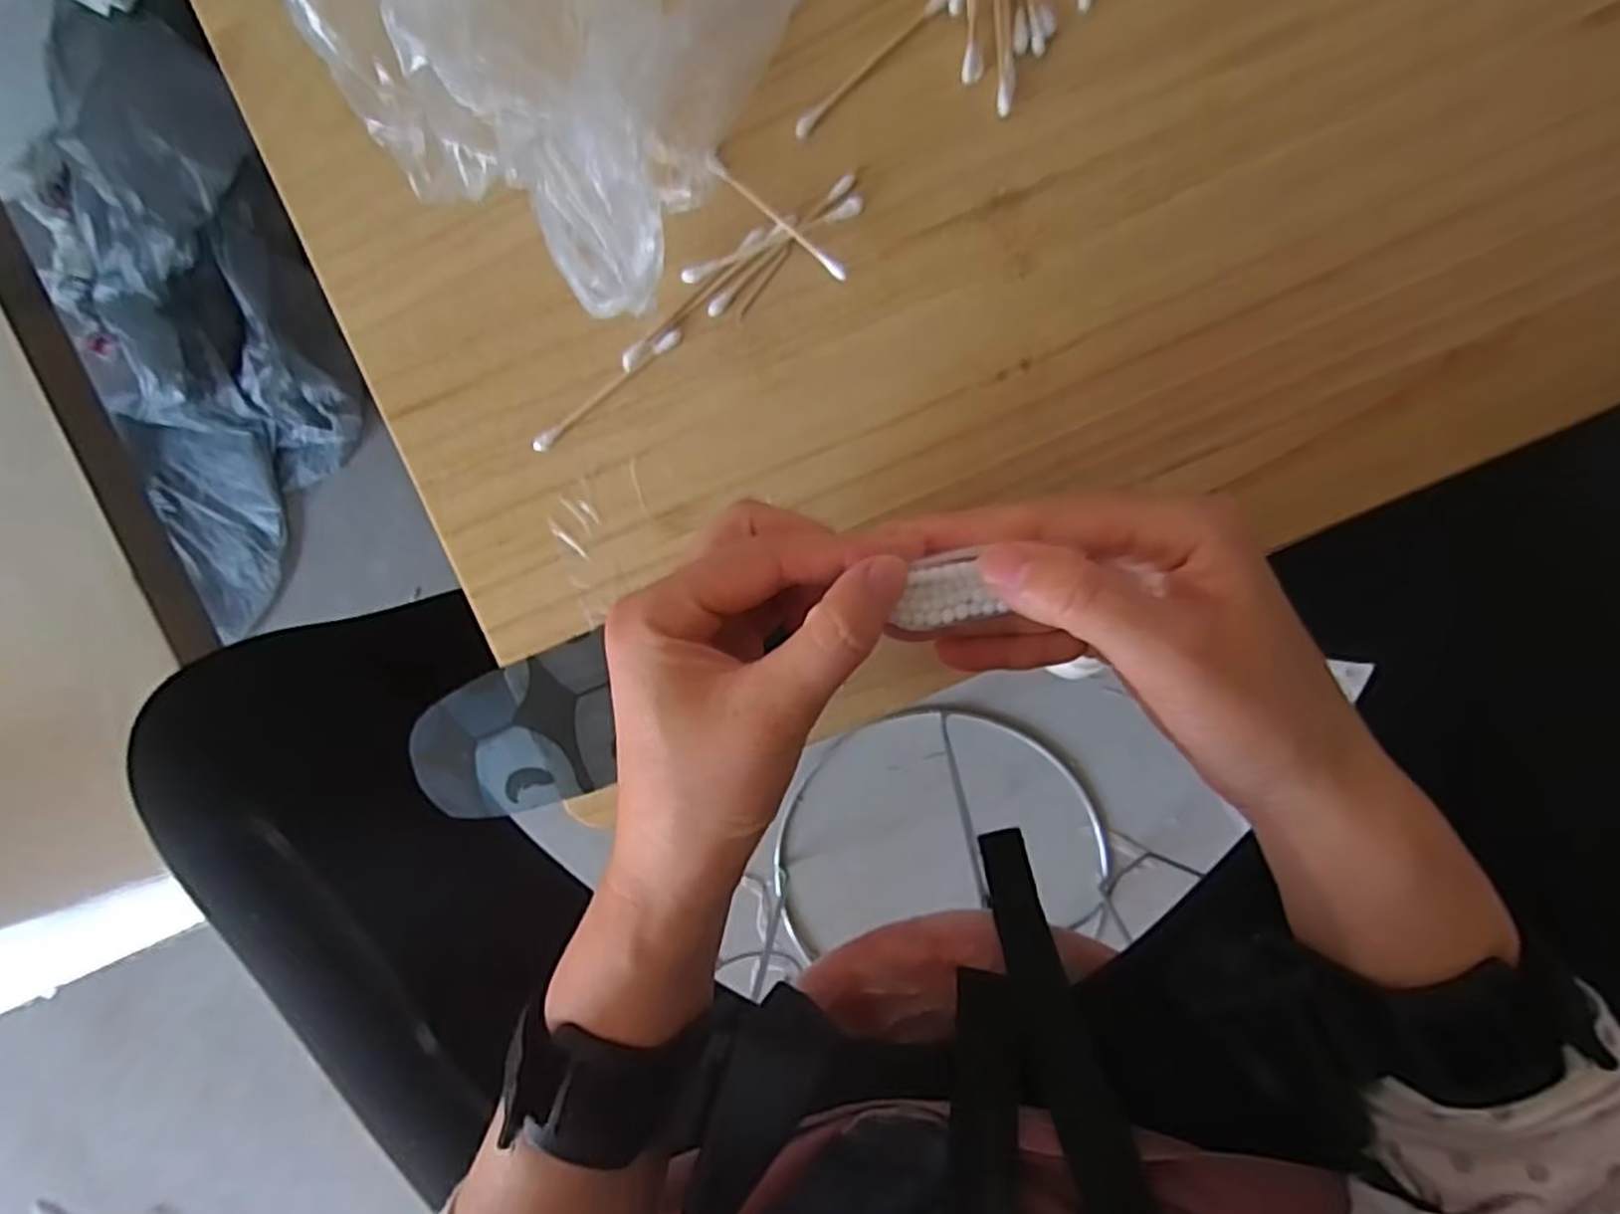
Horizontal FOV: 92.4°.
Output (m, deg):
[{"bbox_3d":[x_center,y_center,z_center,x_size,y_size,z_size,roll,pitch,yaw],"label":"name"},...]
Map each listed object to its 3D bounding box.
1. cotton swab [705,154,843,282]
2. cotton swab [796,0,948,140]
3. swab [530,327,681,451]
[{"bbox_3d":[-0.012,-0.145,0.289,0.068,0.006,0.005,42,97,1],"label":"cotton swab"},{"bbox_3d":[0.022,-0.197,0.282,0.069,0.004,0.006,-38,90,7],"label":"cotton swab"},{"bbox_3d":[-0.080,-0.084,0.304,0.072,0.005,0.006,-36,90,7],"label":"swab"}]

